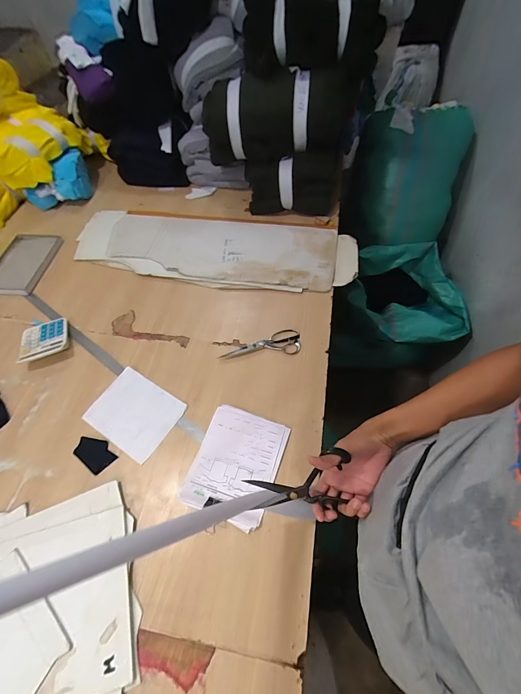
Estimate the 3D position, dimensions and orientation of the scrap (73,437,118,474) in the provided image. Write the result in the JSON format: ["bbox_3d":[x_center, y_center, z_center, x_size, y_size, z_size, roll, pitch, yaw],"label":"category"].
[{"bbox_3d":[-0.376,0.240,0.727,0.097,0.004,0.061,31,55,17],"label":"scrap"}]

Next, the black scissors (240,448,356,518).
[{"bbox_3d":[0.056,0.215,0.506,0.161,0.101,0.027,-5,15,9],"label":"black scissors"}]

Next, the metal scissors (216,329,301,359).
[{"bbox_3d":[-0.002,-0.006,0.858,0.218,0.008,0.073,-7,58,-3],"label":"metal scissors"}]

